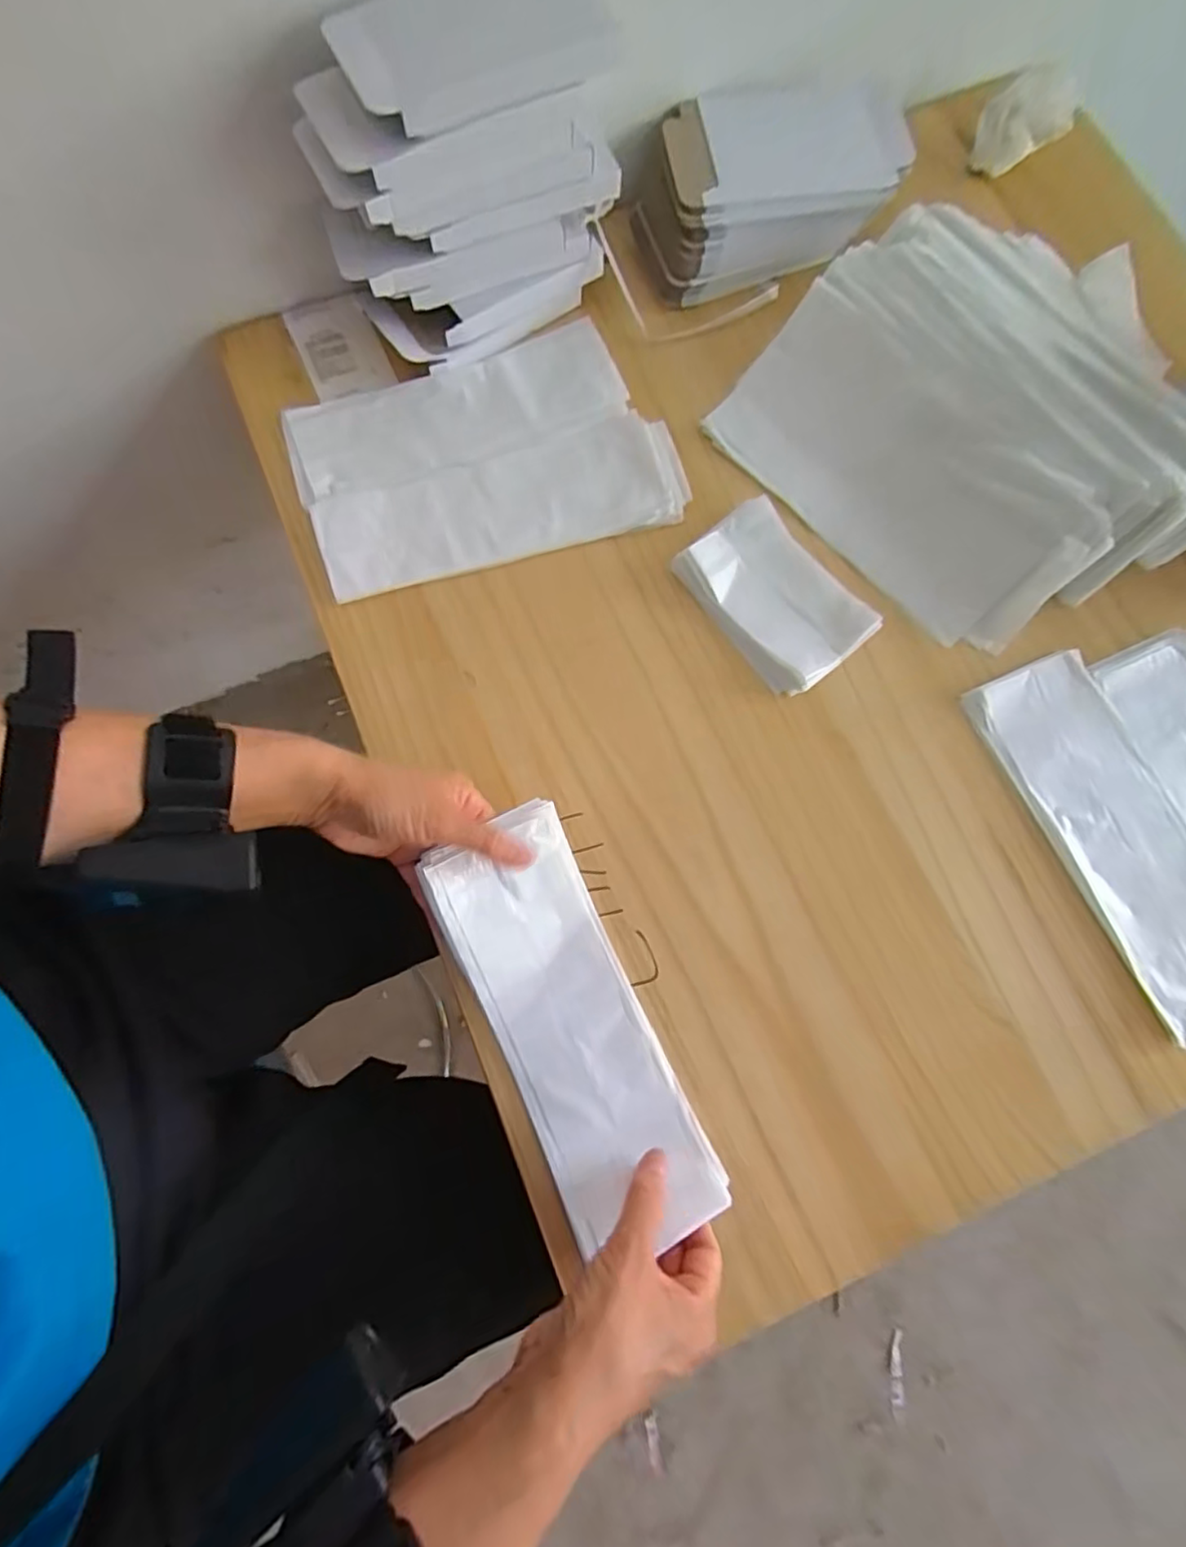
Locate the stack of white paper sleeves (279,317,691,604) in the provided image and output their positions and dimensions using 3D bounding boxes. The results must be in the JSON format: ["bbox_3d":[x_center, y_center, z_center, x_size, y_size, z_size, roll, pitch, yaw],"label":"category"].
[{"bbox_3d":[-0.081,-0.235,0.479,0.268,0.016,0.168,-16,78,-2],"label":"stack of white paper sleeves"}]

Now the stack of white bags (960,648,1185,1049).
[{"bbox_3d":[0.346,0.039,0.422,0.088,0.009,0.245,-24,79,-4],"label":"stack of white bags"}]

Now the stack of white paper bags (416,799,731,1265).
[{"bbox_3d":[-0.014,0.144,0.377,0.088,0.033,0.240,-27,79,-5],"label":"stack of white paper bags"}]

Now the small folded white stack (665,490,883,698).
[{"bbox_3d":[0.127,-0.125,0.454,0.082,0.016,0.128,-36,80,-6],"label":"small folded white stack"}]

